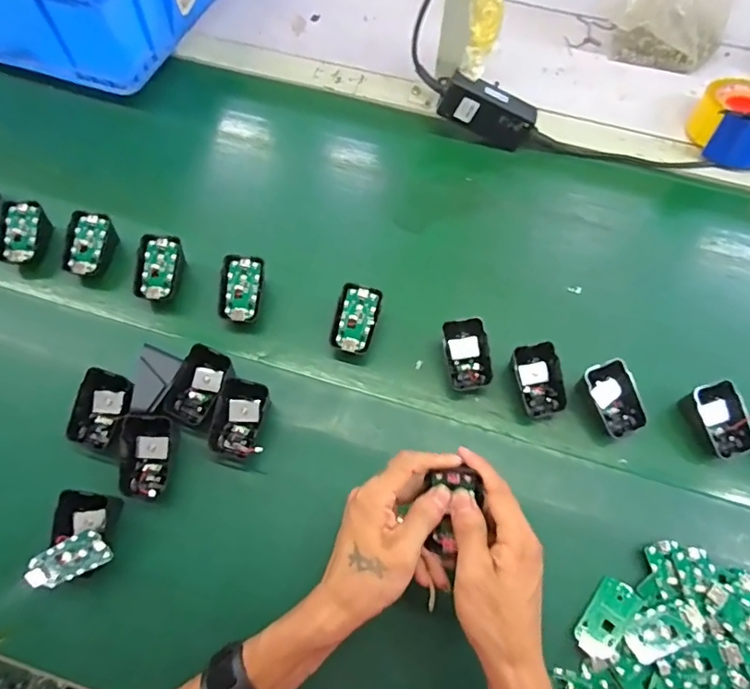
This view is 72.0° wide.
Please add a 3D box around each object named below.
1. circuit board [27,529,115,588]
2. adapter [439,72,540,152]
[{"bbox_3d":[-0.246,0.174,0.413,0.063,0.007,0.033,-26,105,-4],"label":"circuit board"},{"bbox_3d":[0.139,-0.285,0.633,0.115,0.051,0.030,21,63,-11],"label":"adapter"}]

